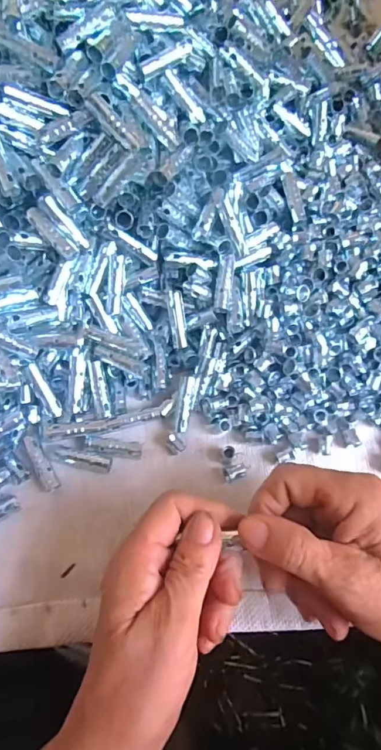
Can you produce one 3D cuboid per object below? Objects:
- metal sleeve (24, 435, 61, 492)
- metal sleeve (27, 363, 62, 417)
[{"bbox_3d":[-0.098,0.057,0.307,0.011,0.007,0.038,-27,72,-12],"label":"metal sleeve"},{"bbox_3d":[-0.097,0.010,0.311,0.009,0.004,0.039,-29,104,-13],"label":"metal sleeve"}]

